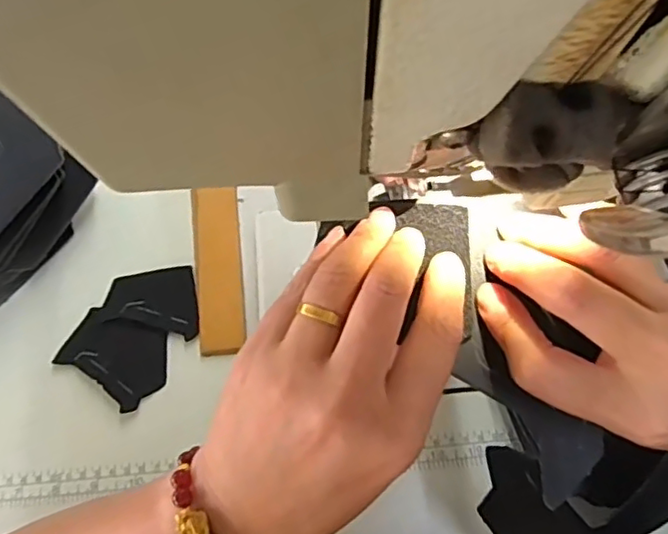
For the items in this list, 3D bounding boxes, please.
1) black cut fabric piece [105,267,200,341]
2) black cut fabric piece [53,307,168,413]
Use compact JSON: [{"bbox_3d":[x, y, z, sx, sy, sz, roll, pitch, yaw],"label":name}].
[{"bbox_3d":[-0.132,0.027,0.452,0.069,0.011,0.050,-4,68,0],"label":"black cut fabric piece"},{"bbox_3d":[-0.154,0.063,0.442,0.076,0.009,0.055,23,71,11],"label":"black cut fabric piece"}]

